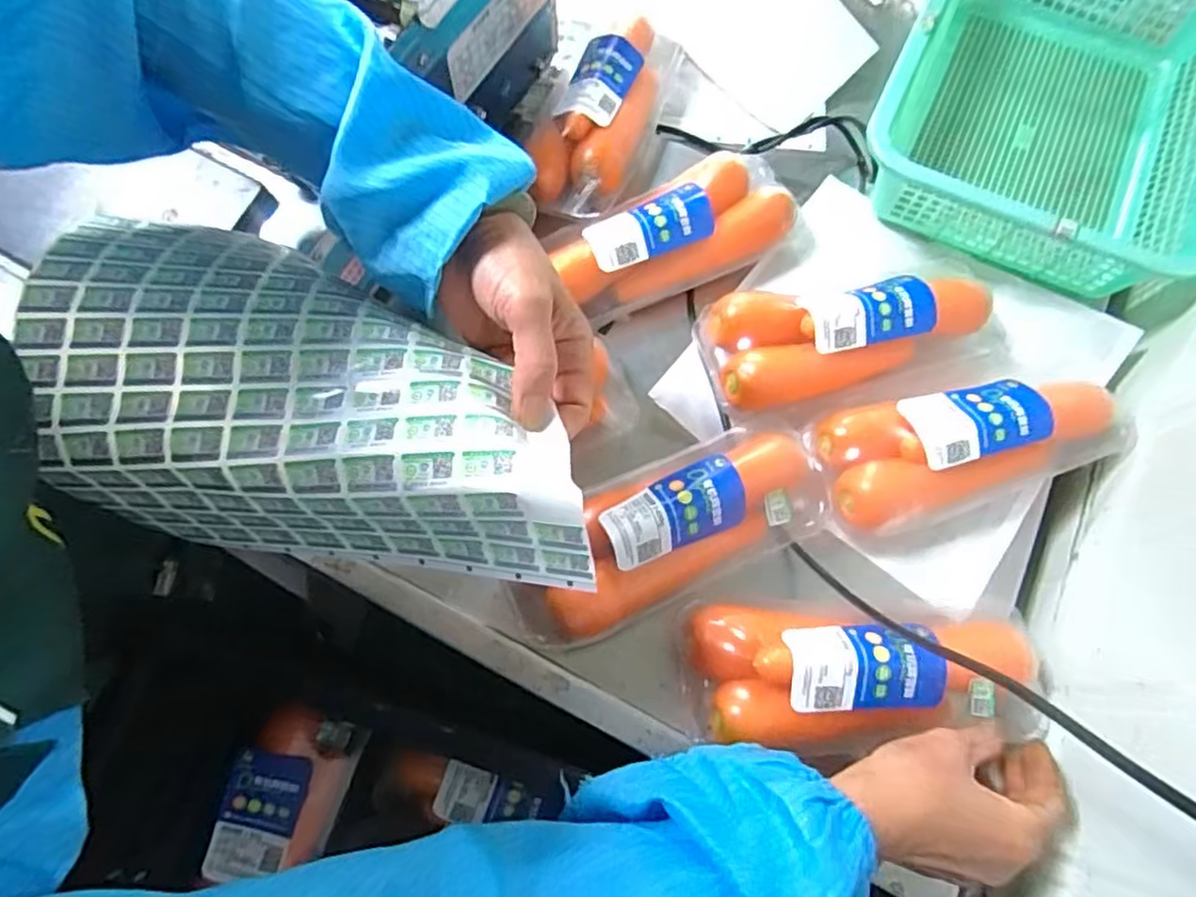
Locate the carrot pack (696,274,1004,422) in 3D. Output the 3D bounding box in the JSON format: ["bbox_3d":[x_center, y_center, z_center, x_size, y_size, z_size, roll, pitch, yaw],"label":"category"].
[{"bbox_3d":[0.203,-0.087,0.528,0.237,0.048,0.099,-8,72,-3],"label":"carrot pack"}]

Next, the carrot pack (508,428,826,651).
[{"bbox_3d":[0.049,0.058,0.479,0.230,0.062,0.090,-24,73,-9],"label":"carrot pack"}]

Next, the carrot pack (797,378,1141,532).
[{"bbox_3d":[0.275,-0.007,0.507,0.230,0.058,0.094,-15,72,-6],"label":"carrot pack"}]

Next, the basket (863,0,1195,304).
[{"bbox_3d":[0.402,-0.308,0.601,0.268,0.101,0.356,27,73,8],"label":"basket"}]

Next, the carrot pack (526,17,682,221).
[{"bbox_3d":[0.002,-0.304,0.609,0.099,0.052,0.229,16,72,4],"label":"carrot pack"}]

